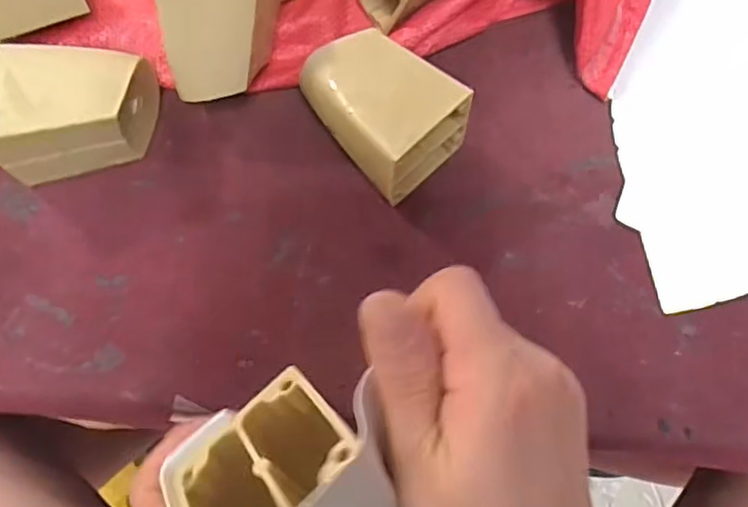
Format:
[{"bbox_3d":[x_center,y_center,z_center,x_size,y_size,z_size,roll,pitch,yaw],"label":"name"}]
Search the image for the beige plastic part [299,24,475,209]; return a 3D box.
[{"bbox_3d":[0.000,-0.072,0.324,0.059,0.057,0.075,-44,79,-11],"label":"beige plastic part"}]

